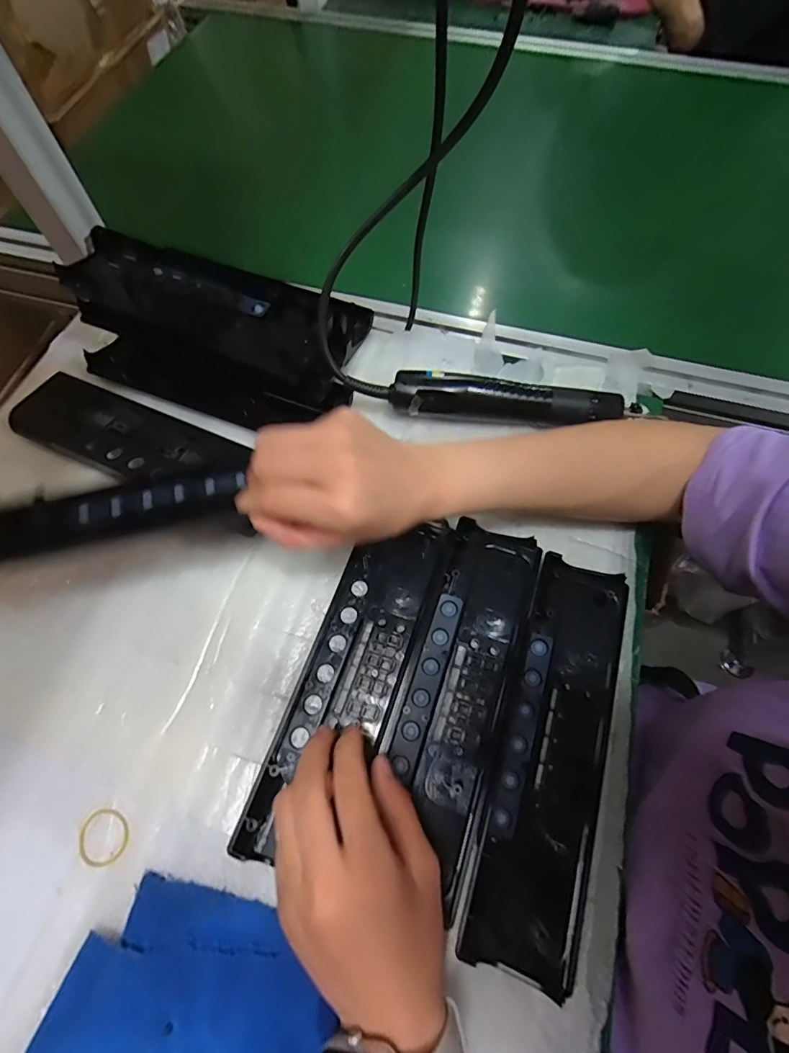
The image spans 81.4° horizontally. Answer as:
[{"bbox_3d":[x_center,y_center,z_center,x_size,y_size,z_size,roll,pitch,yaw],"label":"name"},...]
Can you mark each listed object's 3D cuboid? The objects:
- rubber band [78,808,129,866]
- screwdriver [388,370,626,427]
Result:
[{"bbox_3d":[-0.181,0.193,0.283,0.030,0.004,0.029,-1,64,1],"label":"rubber band"},{"bbox_3d":[0.098,-0.108,0.404,0.197,0.037,0.033,4,64,4],"label":"screwdriver"}]

